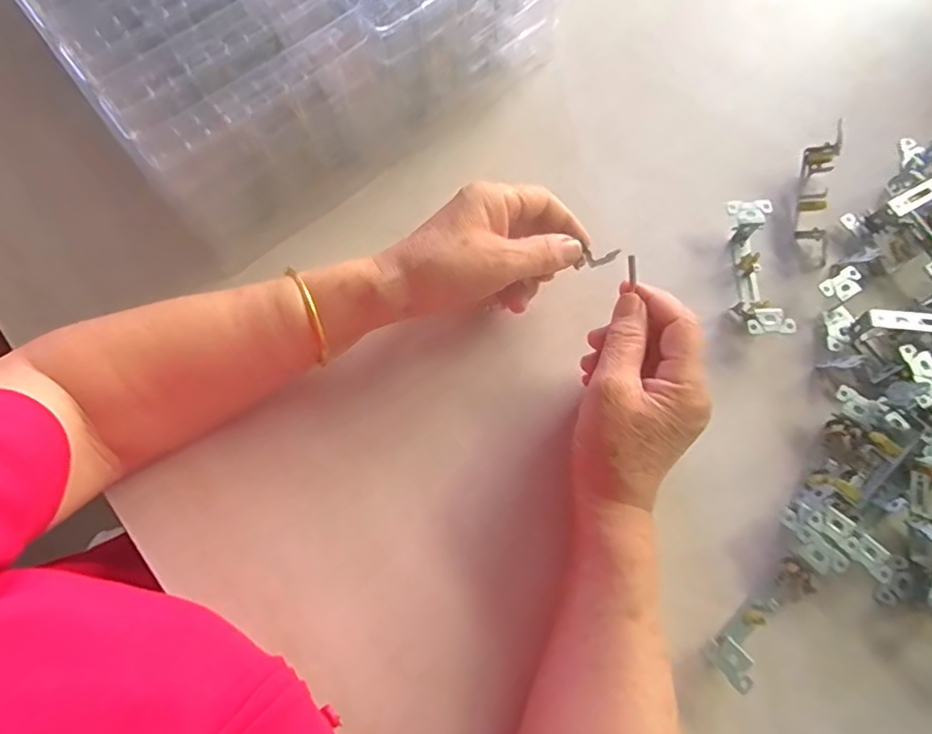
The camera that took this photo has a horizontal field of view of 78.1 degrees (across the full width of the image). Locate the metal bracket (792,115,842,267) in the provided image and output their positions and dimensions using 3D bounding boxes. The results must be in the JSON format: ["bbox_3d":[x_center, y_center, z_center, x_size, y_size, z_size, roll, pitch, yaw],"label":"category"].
[{"bbox_3d":[0.271,-0.132,0.441,0.026,0.033,0.106,8,74,4],"label":"metal bracket"}]

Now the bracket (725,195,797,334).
[{"bbox_3d":[0.213,-0.072,0.426,0.030,0.027,0.106,-1,74,1],"label":"bracket"}]

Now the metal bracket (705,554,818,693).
[{"bbox_3d":[0.185,0.157,0.357,0.084,0.020,0.027,-40,78,-11],"label":"metal bracket"}]

